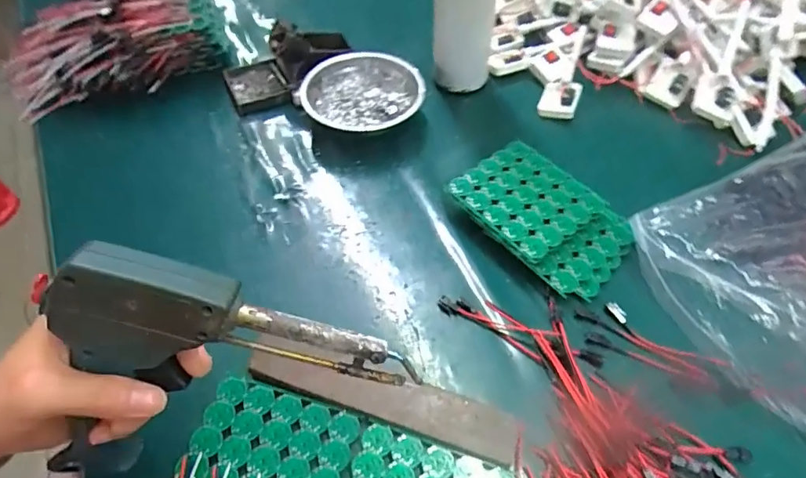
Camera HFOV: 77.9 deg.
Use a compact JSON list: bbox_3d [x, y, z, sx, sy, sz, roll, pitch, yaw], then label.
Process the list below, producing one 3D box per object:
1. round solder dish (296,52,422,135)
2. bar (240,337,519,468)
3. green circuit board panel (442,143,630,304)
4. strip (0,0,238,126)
[{"bbox_3d":[-0.038,-0.151,0.533,0.114,0.036,0.119,-1,56,1],"label":"round solder dish"},{"bbox_3d":[-0.017,0.113,0.361,0.197,0.008,0.037,16,58,12],"label":"bar"},{"bbox_3d":[0.123,-0.019,0.447,0.149,0.034,0.099,38,65,24],"label":"green circuit board panel"},{"bbox_3d":[-0.337,-0.232,0.580,0.245,0.073,0.121,-23,58,-13],"label":"strip"}]

